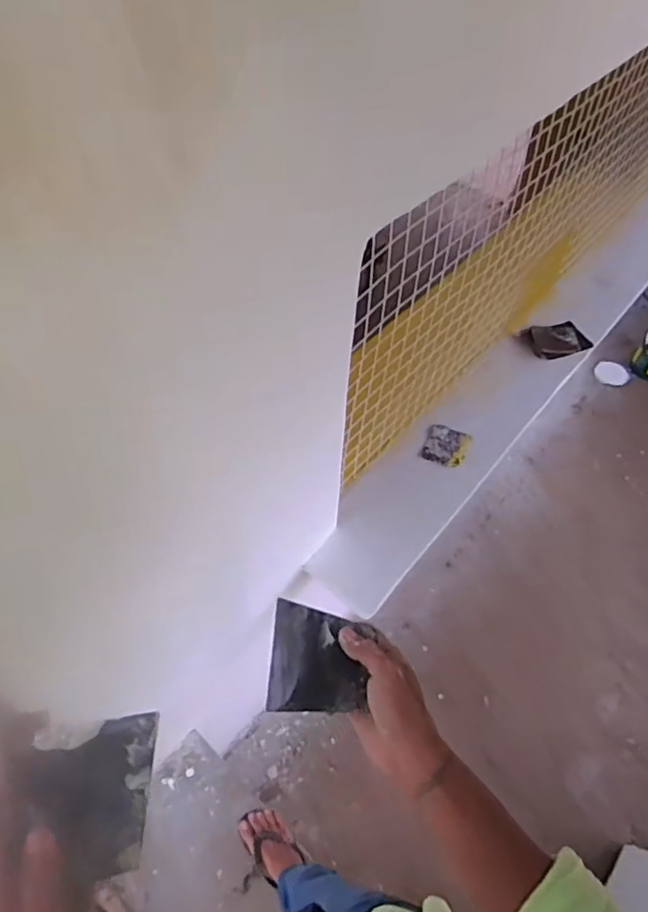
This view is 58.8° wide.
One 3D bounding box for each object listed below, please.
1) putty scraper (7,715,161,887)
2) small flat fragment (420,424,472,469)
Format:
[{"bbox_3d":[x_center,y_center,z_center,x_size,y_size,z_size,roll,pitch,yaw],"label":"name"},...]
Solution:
[{"bbox_3d":[-0.159,0.230,0.385,0.088,0.010,0.094,5,66,-30],"label":"putty scraper"},{"bbox_3d":[0.355,-0.030,1.662,0.121,0.029,0.128,21,55,12],"label":"small flat fragment"}]

